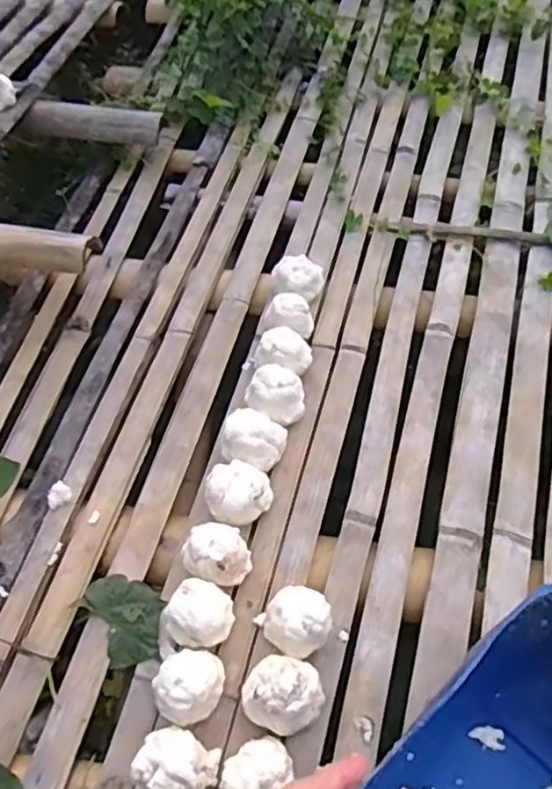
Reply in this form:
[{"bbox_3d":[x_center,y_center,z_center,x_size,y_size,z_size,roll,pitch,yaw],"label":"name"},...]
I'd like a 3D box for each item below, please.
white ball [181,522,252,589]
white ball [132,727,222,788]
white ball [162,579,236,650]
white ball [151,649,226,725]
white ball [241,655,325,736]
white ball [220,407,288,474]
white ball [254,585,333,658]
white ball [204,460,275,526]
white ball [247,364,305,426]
[{"bbox_3d":[-0.066,0.182,0.741,0.067,0.069,0.063,0,54,0],"label":"white ball"},{"bbox_3d":[-0.095,0.356,0.626,0.069,0.053,0.068,21,61,17],"label":"white ball"},{"bbox_3d":[-0.079,0.237,0.706,0.067,0.060,0.065,0,54,0],"label":"white ball"},{"bbox_3d":[-0.088,0.291,0.666,0.062,0.062,0.073,26,62,19],"label":"white ball"},{"bbox_3d":[0.007,0.298,0.660,0.079,0.057,0.071,16,59,13],"label":"white ball"},{"bbox_3d":[-0.029,0.062,0.822,0.067,0.073,0.061,0,54,0],"label":"white ball"},{"bbox_3d":[0.023,0.240,0.700,0.068,0.062,0.068,0,54,0],"label":"white ball"},{"bbox_3d":[-0.045,0.116,0.788,0.077,0.059,0.073,-2,57,3],"label":"white ball"},{"bbox_3d":[0.003,0.005,0.861,0.066,0.066,0.069,0,54,0],"label":"white ball"}]

